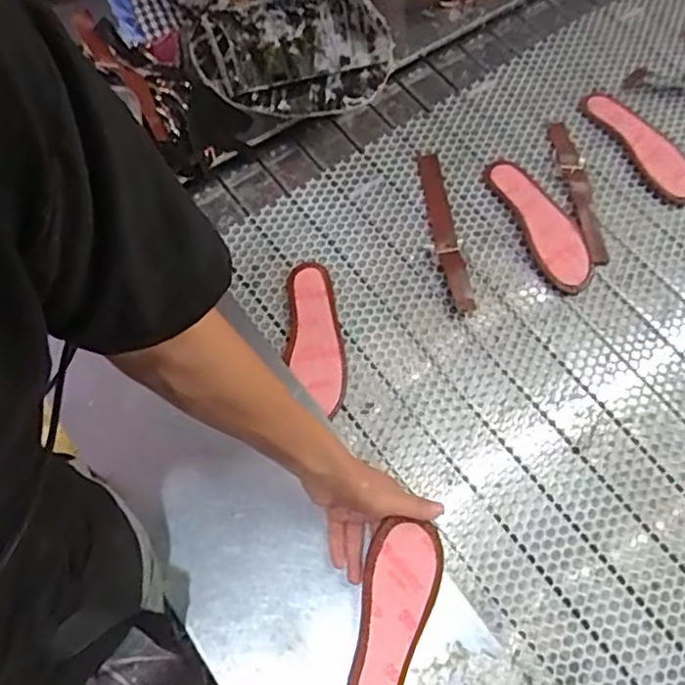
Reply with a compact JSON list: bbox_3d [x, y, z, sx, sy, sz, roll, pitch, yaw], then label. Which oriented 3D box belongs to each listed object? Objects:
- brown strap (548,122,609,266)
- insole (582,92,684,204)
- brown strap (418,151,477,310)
[{"bbox_3d":[0.333,-0.218,0.894,0.038,0.011,0.231,-5,64,-5],"label":"brown strap"},{"bbox_3d":[0.438,-0.290,0.927,0.081,0.032,0.204,-25,68,-14],"label":"insole"},{"bbox_3d":[0.140,-0.158,0.868,0.036,0.013,0.246,-5,64,-5],"label":"brown strap"}]

